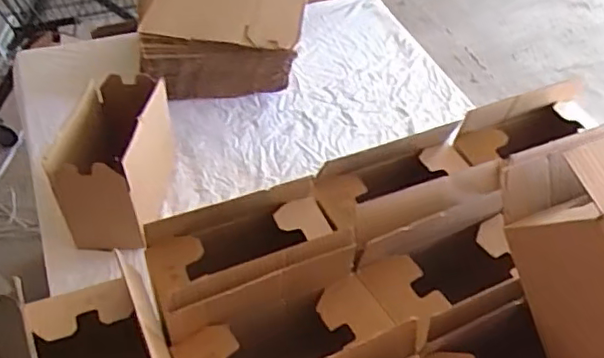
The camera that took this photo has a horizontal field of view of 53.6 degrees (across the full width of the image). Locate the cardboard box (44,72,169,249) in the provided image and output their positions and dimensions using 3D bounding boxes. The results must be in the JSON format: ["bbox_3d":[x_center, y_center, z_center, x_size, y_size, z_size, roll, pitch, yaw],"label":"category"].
[{"bbox_3d":[-0.296,-0.030,0.947,0.137,0.181,0.219,1,46,-2],"label":"cardboard box"}]

